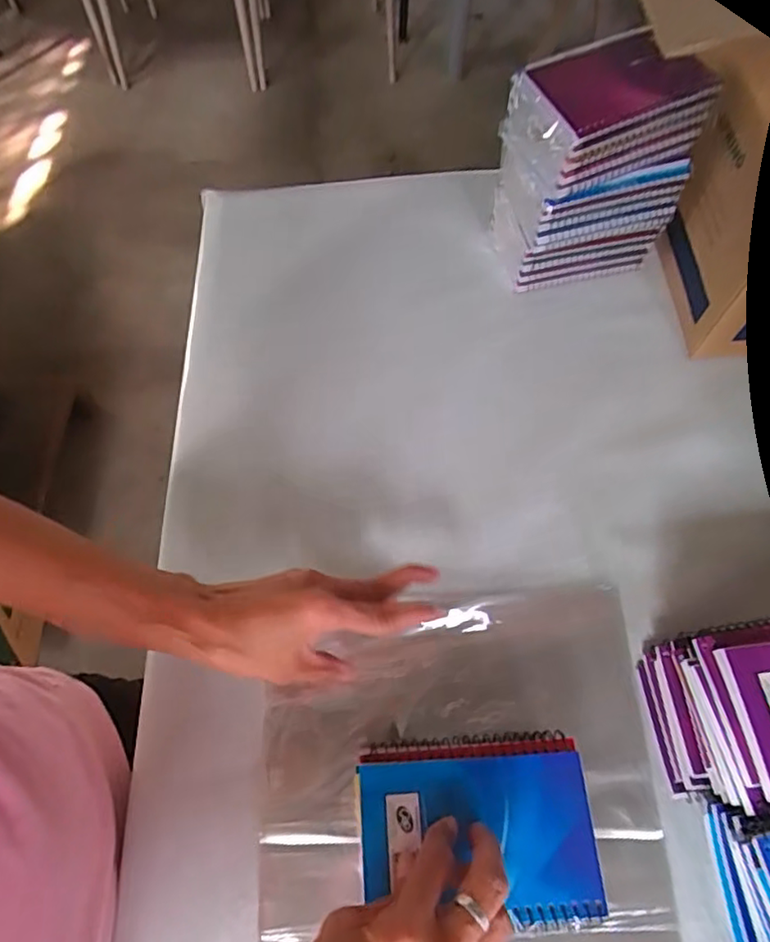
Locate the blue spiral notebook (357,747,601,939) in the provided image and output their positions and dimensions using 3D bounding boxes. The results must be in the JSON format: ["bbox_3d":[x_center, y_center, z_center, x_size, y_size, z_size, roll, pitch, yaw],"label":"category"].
[{"bbox_3d":[0.052,0.208,0.329,0.130,0.005,0.082,-3,64,-2],"label":"blue spiral notebook"}]

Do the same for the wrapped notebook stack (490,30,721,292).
[{"bbox_3d":[0.185,-0.265,0.546,0.151,0.200,0.092,-15,65,-7],"label":"wrapped notebook stack"}]

